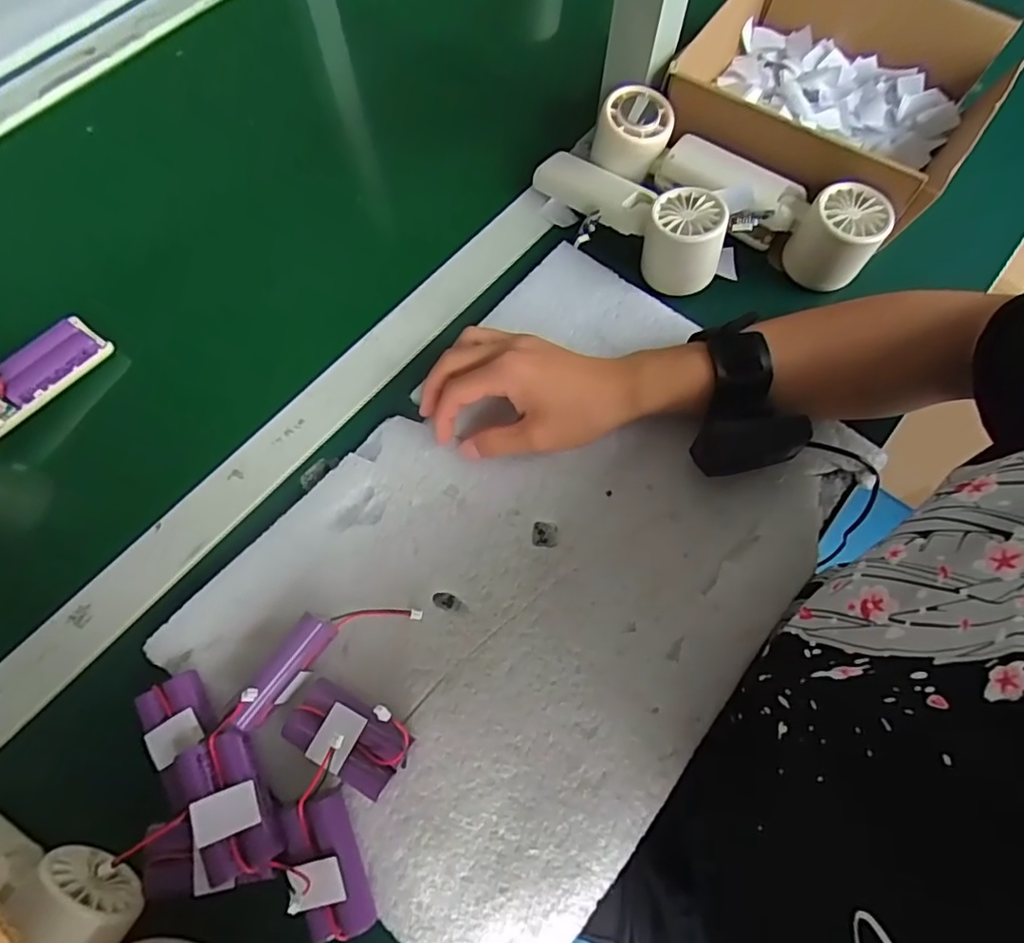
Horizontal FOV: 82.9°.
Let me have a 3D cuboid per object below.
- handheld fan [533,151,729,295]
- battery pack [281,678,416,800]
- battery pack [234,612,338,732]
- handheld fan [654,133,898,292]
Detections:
[{"bbox_3d":[0.083,-0.199,0.436,0.164,0.051,0.059,41,74,14],"label":"handheld fan"},{"bbox_3d":[-0.089,0.145,0.320,0.067,0.020,0.038,27,71,10],"label":"battery pack"},{"bbox_3d":[-0.125,0.112,0.325,0.016,0.035,0.065,31,72,11],"label":"battery pack"},{"bbox_3d":[0.189,-0.198,0.436,0.165,0.050,0.058,33,72,12],"label":"handheld fan"}]

